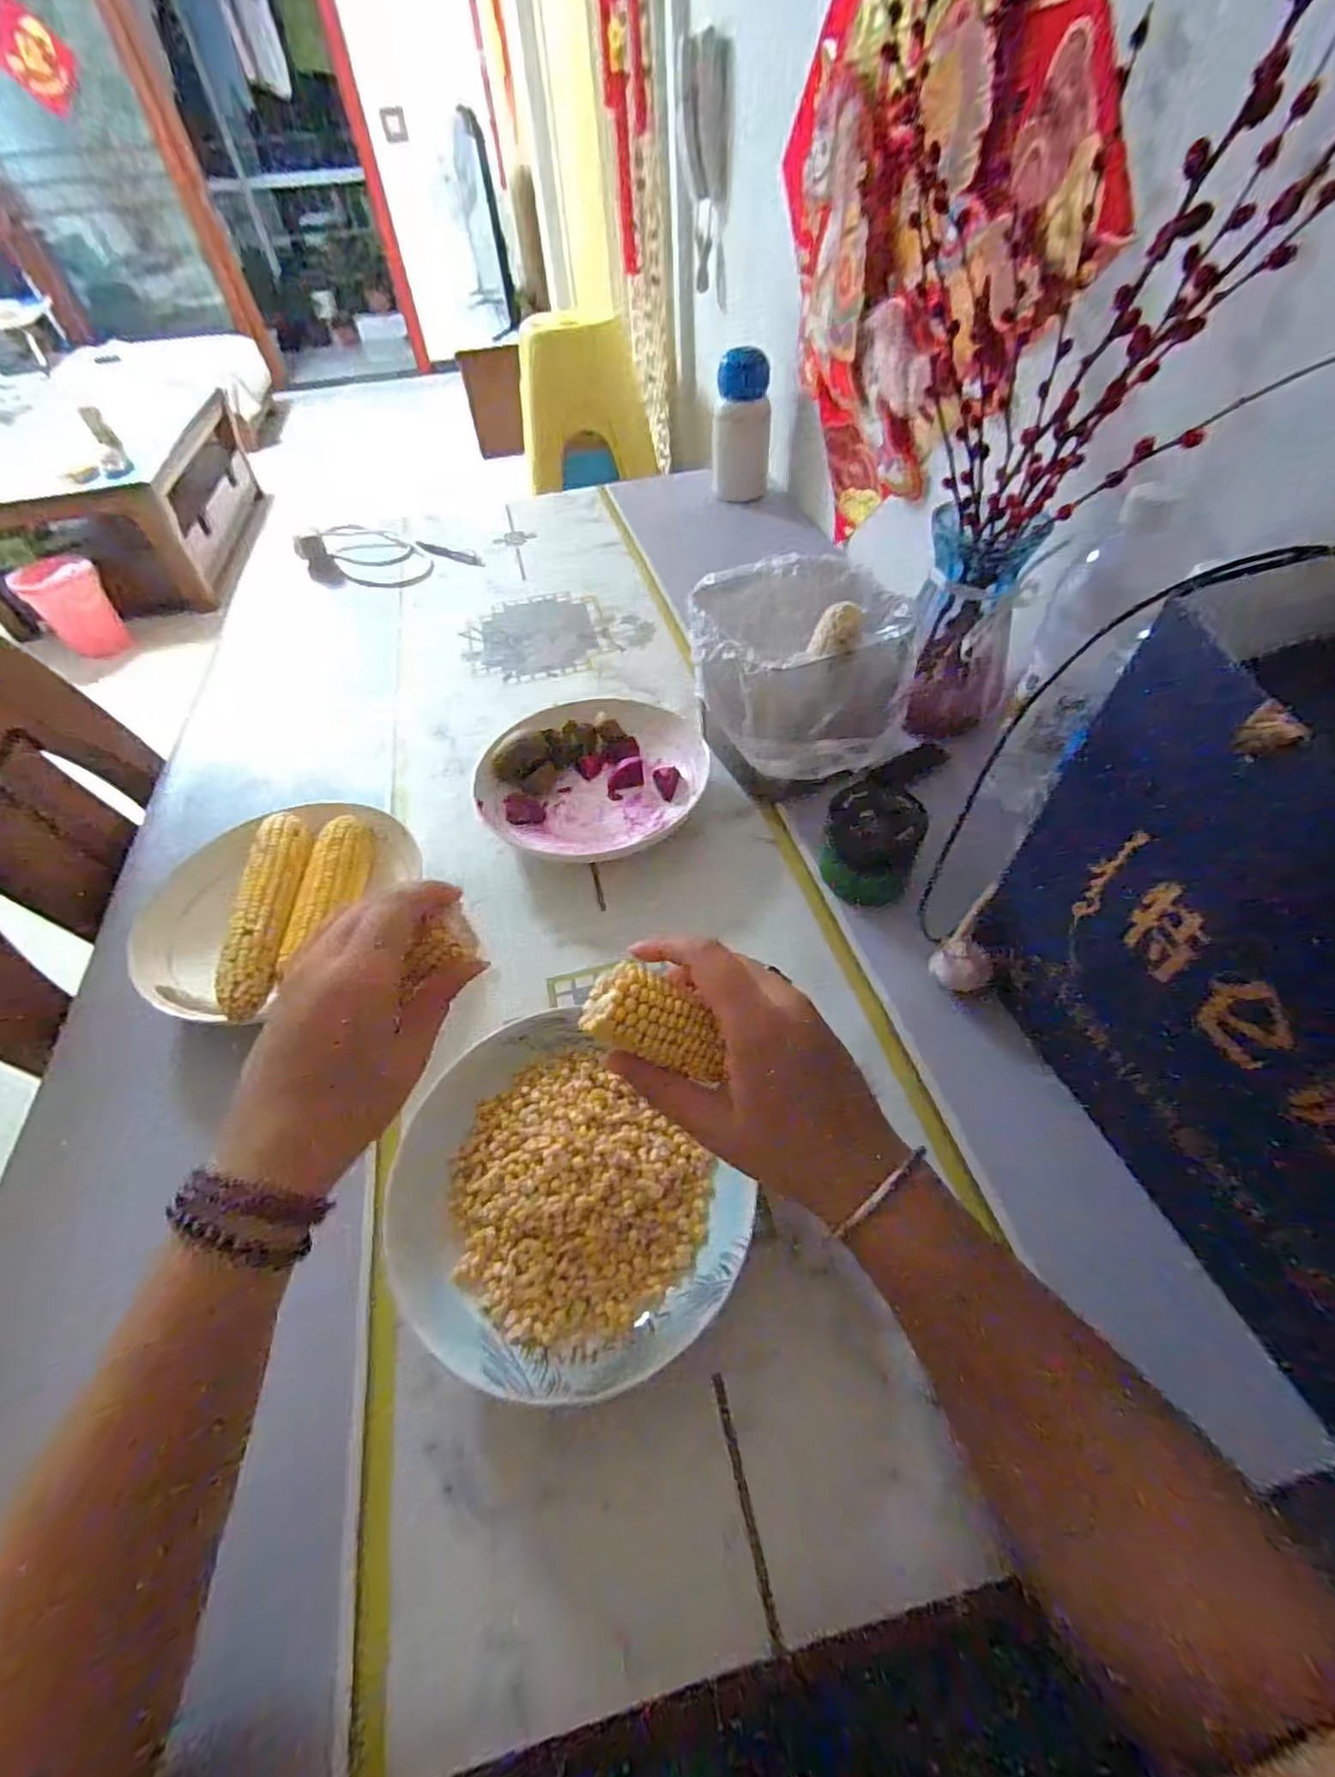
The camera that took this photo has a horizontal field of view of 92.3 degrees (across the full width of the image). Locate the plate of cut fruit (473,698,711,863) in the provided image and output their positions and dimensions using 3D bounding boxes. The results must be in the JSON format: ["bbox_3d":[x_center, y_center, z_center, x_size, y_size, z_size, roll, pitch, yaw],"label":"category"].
[{"bbox_3d":[-0.067,-0.107,0.587,0.207,0.051,0.170,-27,54,-17],"label":"plate of cut fruit"}]

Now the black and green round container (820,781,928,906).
[{"bbox_3d":[0.156,-0.033,0.497,0.071,0.072,0.065,-2,50,3],"label":"black and green round container"}]

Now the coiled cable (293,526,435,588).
[{"bbox_3d":[-0.468,-0.511,0.960,0.149,0.034,0.288,-38,58,-24],"label":"coiled cable"}]

